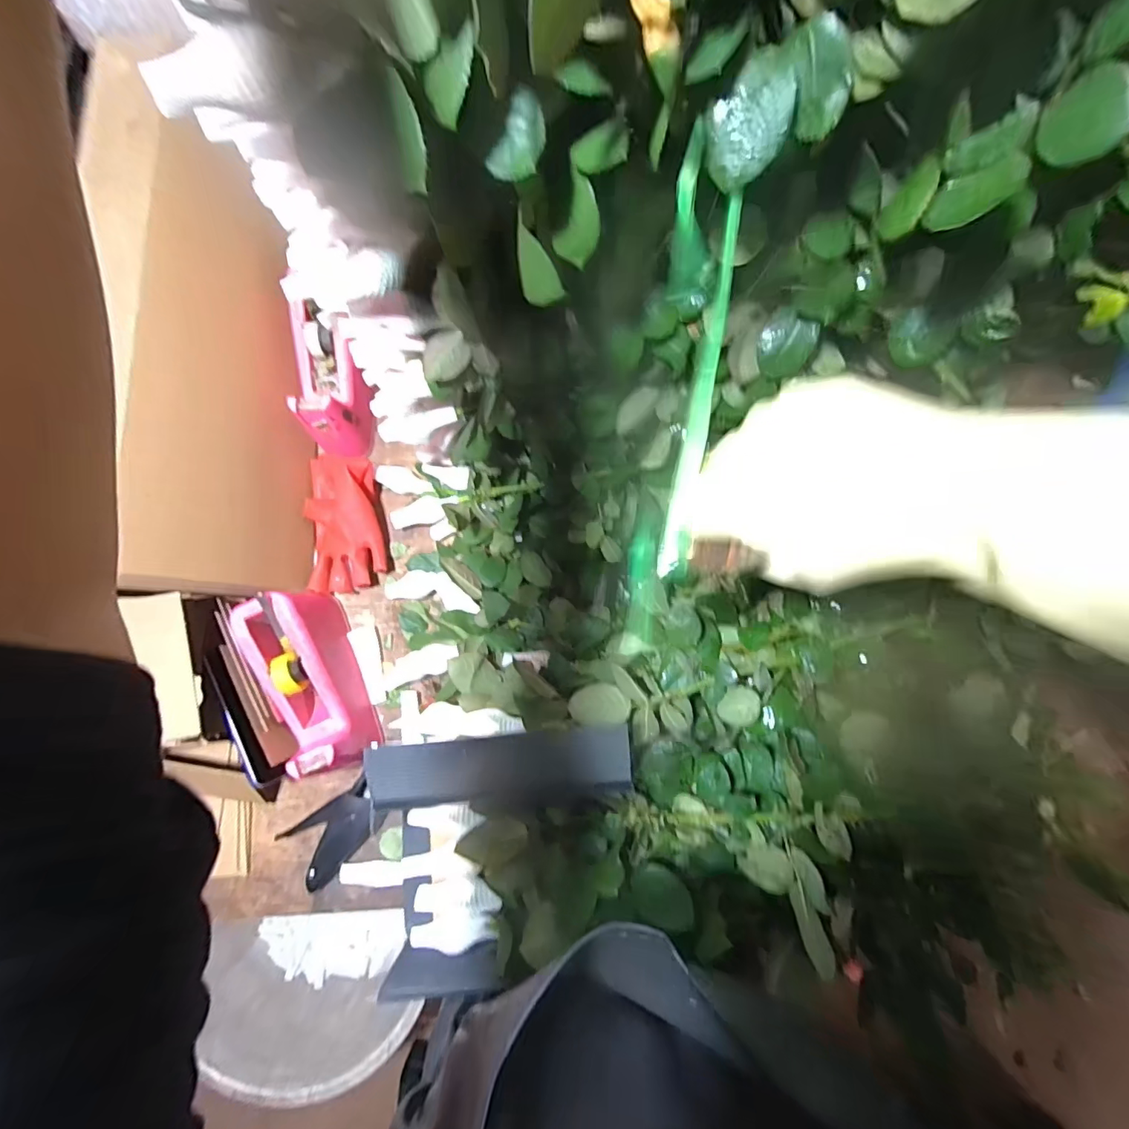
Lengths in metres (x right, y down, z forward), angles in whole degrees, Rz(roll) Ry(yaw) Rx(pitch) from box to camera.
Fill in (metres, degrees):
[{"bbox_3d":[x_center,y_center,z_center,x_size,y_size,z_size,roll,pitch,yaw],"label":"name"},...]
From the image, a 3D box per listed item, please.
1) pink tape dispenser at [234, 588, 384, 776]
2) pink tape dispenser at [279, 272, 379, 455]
[{"bbox_3d":[-0.280,0.132,0.543,0.076,0.098,0.192,-21,82,-2],"label":"pink tape dispenser"},{"bbox_3d":[-0.279,-0.222,0.580,0.078,0.092,0.185,-12,100,-1],"label":"pink tape dispenser"}]

